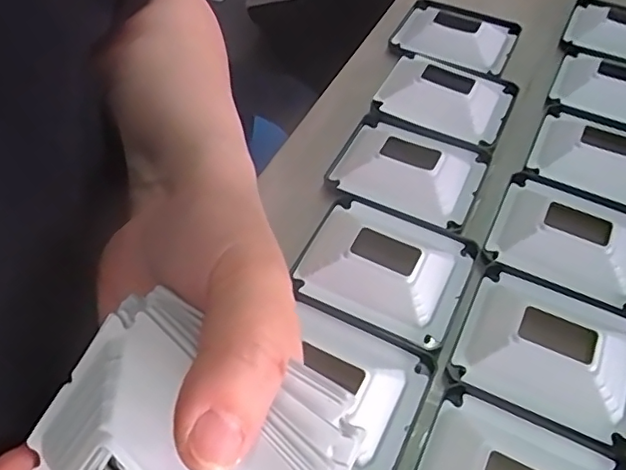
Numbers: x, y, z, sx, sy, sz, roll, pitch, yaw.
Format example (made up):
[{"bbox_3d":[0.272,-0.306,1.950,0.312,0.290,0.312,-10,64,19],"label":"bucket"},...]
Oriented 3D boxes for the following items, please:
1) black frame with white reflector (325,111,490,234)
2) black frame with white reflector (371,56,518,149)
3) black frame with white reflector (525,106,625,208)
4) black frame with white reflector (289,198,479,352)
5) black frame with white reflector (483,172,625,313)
[{"bbox_3d":[0.054,-0.041,0.322,0.079,0.012,0.070,20,55,16],"label":"black frame with white reflector"},{"bbox_3d":[0.083,-0.091,0.358,0.077,0.013,0.067,20,55,15],"label":"black frame with white reflector"},{"bbox_3d":[0.173,-0.047,0.339,0.080,0.020,0.076,21,55,16],"label":"black frame with white reflector"},{"bbox_3d":[0.035,0.013,0.279,0.077,0.014,0.068,20,55,16],"label":"black frame with white reflector"},{"bbox_3d":[0.136,0.000,0.299,0.080,0.018,0.070,22,56,17],"label":"black frame with white reflector"}]

